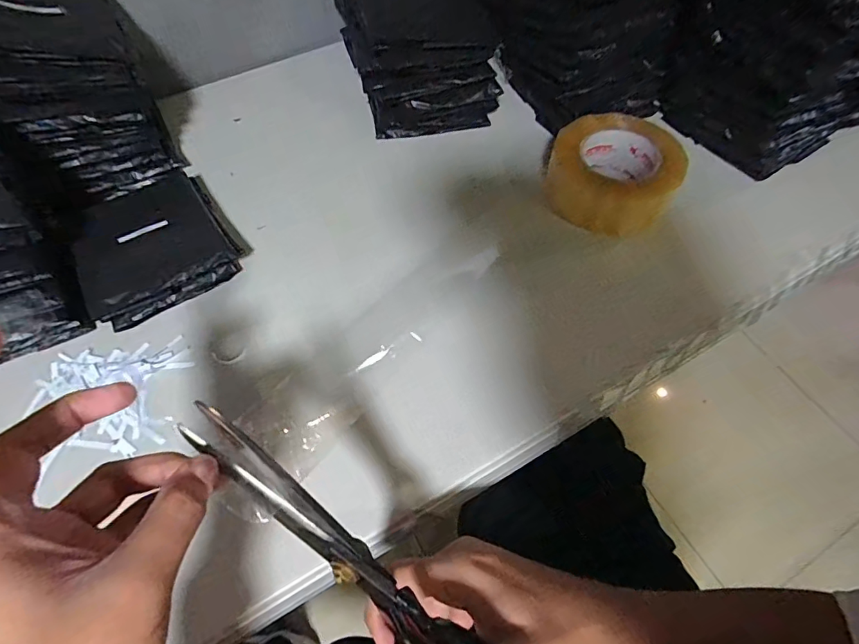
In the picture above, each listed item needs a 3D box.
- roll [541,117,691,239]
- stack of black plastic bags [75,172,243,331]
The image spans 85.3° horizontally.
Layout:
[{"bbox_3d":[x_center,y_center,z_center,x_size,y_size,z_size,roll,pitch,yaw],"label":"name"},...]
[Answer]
[{"bbox_3d":[0.196,-0.158,0.503,0.126,0.066,0.126,0,60,0],"label":"roll"},{"bbox_3d":[-0.265,-0.076,0.445,0.131,0.051,0.137,-31,65,-17],"label":"stack of black plastic bags"}]

